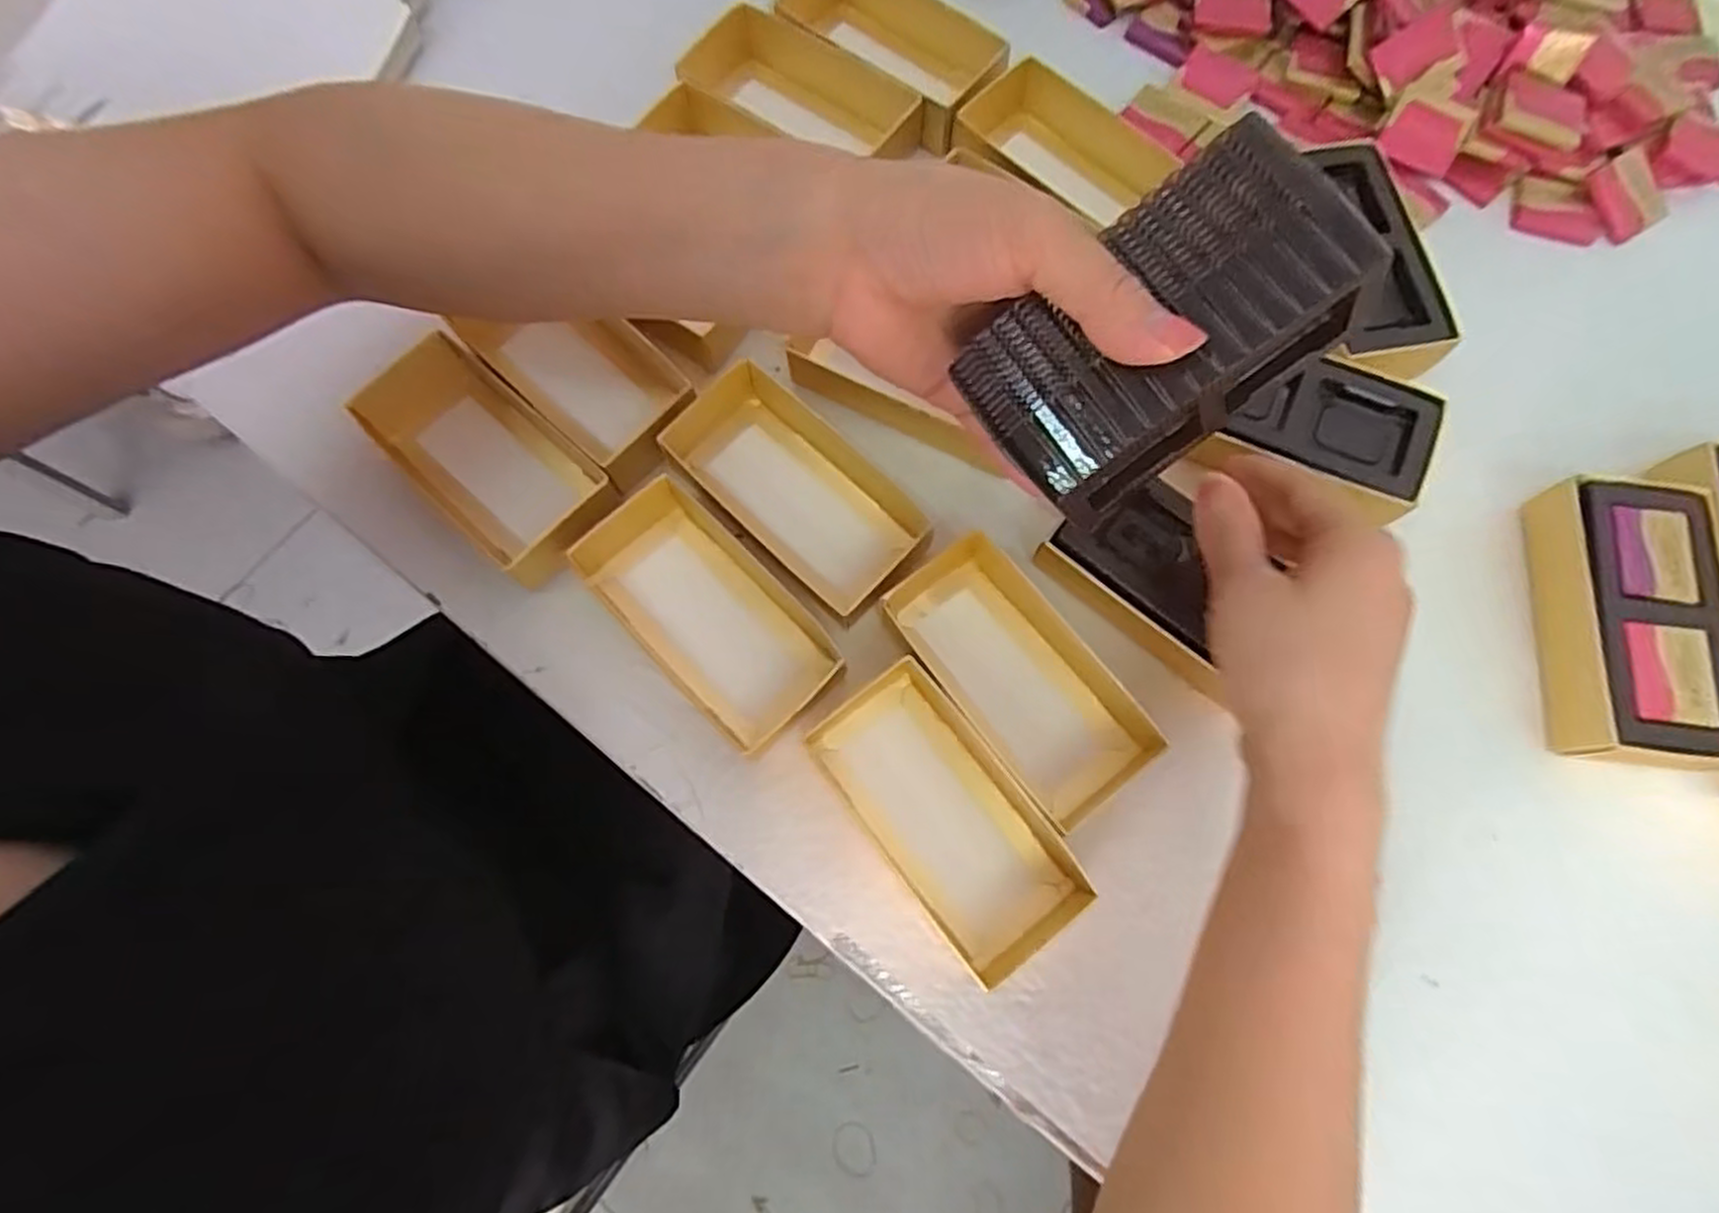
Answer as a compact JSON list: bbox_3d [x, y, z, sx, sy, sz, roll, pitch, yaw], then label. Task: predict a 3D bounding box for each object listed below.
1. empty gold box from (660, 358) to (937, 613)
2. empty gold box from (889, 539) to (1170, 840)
[{"bbox_3d":[-0.032,-0.056,0.351,0.121,0.027,0.055,40,79,12],"label":"empty gold box"},{"bbox_3d":[0.069,0.029,0.334,0.061,0.025,0.121,-38,76,-9],"label":"empty gold box"}]

